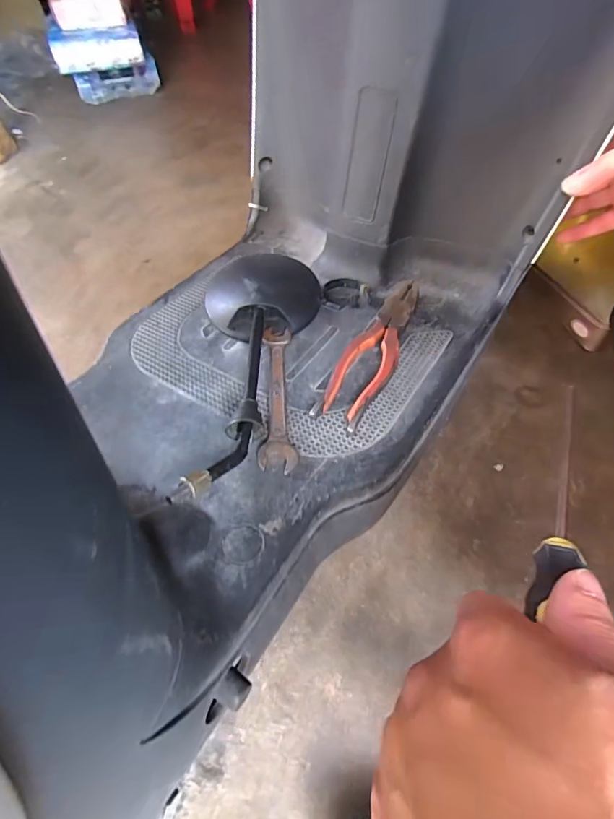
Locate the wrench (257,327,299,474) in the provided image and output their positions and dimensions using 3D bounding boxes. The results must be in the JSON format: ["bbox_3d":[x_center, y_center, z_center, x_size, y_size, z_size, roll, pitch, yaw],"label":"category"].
[{"bbox_3d":[-0.025,-0.013,0.349,0.027,0.010,0.138,-4,53,-2],"label":"wrench"}]

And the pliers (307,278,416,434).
[{"bbox_3d":[0.066,-0.060,0.385,0.041,0.013,0.198,22,57,17],"label":"pliers"}]

